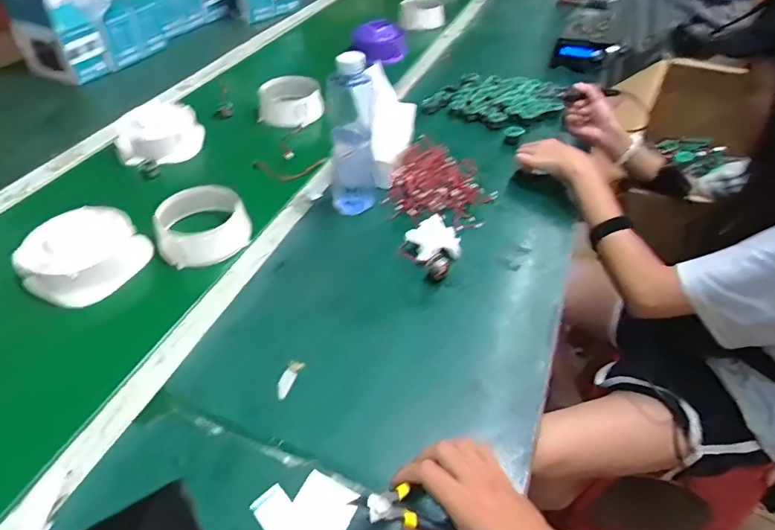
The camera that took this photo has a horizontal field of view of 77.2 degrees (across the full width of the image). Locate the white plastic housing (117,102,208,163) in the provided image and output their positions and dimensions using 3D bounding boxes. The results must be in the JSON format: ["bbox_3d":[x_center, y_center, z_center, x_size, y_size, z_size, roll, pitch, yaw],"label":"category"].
[{"bbox_3d":[-0.417,-0.240,0.894,0.145,0.078,0.117,-17,48,-18],"label":"white plastic housing"}]

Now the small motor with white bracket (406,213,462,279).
[{"bbox_3d":[0.075,-0.026,0.694,0.070,0.030,0.103,-15,47,-16],"label":"small motor with white bracket"}]

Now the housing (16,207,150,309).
[{"bbox_3d":[-0.410,-0.019,0.662,0.112,0.072,0.139,22,48,19],"label":"housing"}]

